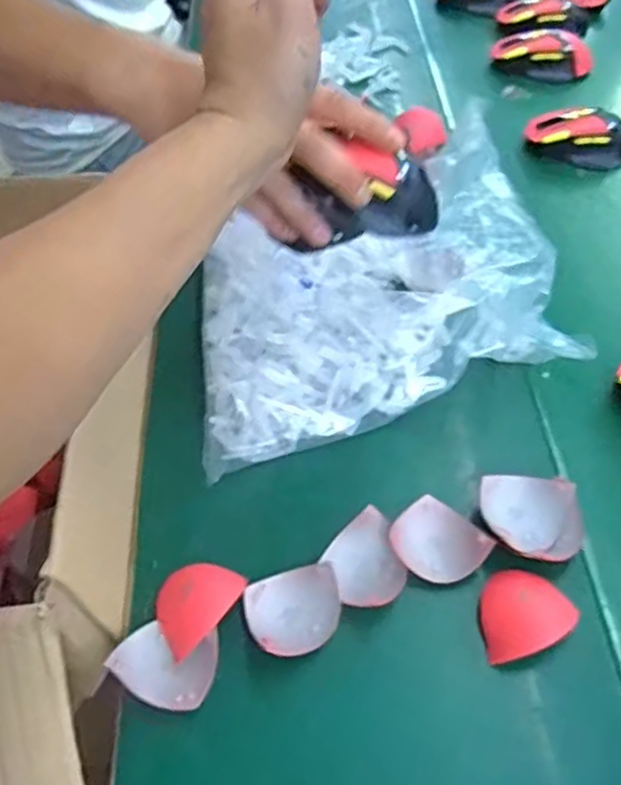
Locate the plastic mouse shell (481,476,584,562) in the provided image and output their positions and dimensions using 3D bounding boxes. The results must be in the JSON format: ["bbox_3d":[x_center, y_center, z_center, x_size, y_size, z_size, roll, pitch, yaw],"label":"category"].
[{"bbox_3d":[0.146,0.082,0.465,0.062,0.020,0.053,5,54,3],"label":"plastic mouse shell"}]

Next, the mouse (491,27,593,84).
[{"bbox_3d":[0.277,-0.416,0.861,0.116,0.036,0.062,3,53,2],"label":"mouse"}]

